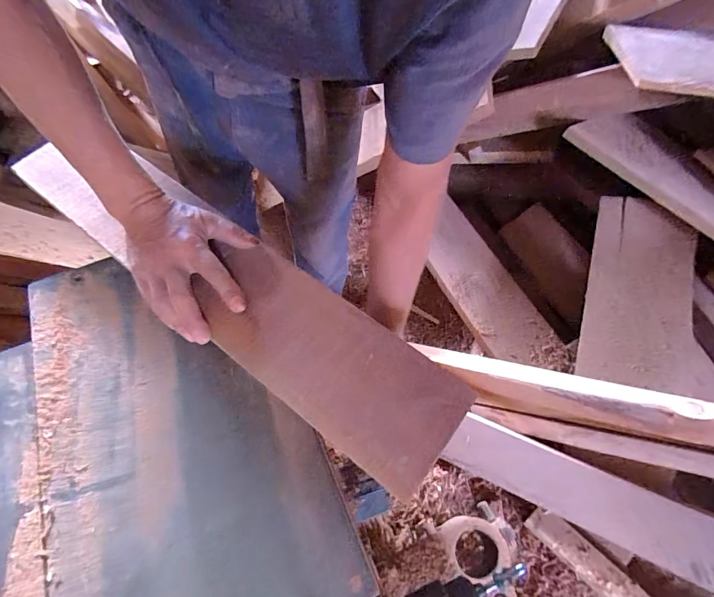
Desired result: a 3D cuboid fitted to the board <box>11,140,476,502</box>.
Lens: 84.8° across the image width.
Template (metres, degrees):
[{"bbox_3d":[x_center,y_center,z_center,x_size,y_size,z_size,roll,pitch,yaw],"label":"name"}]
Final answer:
[{"bbox_3d":[-0.166,-0.031,0.447,0.614,0.019,0.124,33,68,16],"label":"board"}]

